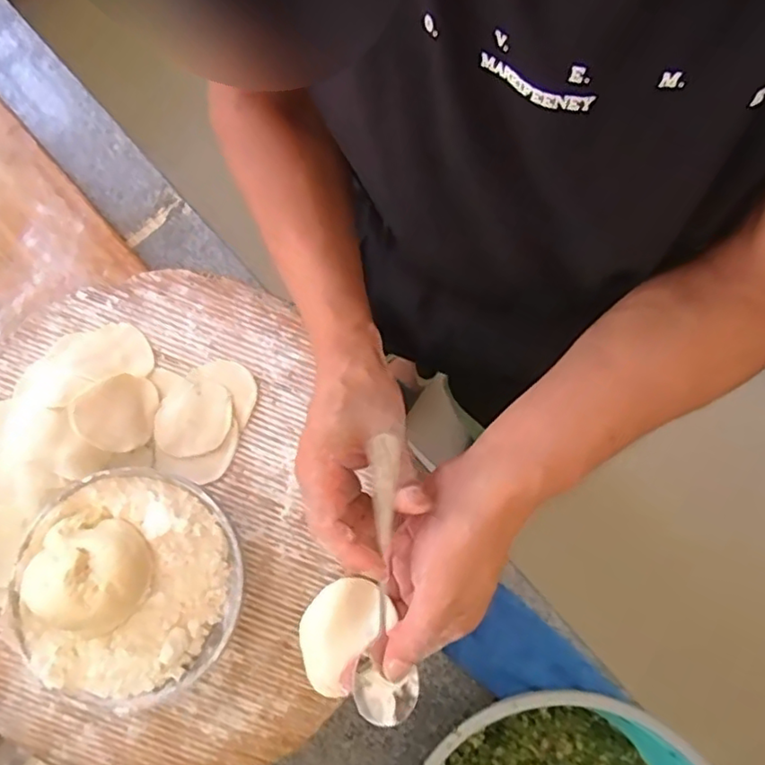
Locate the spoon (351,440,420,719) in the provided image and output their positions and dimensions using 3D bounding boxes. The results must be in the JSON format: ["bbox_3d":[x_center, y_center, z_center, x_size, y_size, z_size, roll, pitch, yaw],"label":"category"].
[{"bbox_3d":[0.004,0.114,0.356,0.036,0.026,0.160,2,91,-1],"label":"spoon"}]

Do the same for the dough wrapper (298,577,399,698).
[{"bbox_3d":[-0.027,0.158,0.386,0.049,0.013,0.069,44,81,7],"label":"dough wrapper"}]

